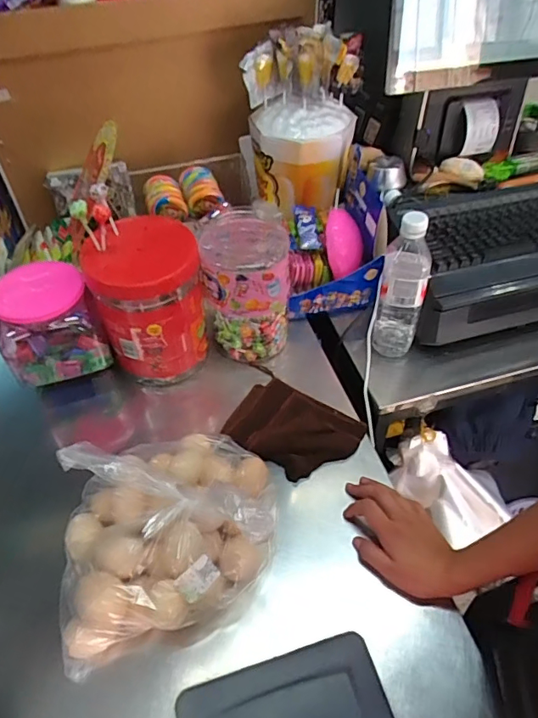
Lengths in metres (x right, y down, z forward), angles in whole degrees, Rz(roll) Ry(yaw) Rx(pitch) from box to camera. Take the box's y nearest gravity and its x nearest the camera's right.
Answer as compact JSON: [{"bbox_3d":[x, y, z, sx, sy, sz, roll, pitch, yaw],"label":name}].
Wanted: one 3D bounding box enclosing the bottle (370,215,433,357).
[{"bbox_3d":[0.193,-0.100,0.722,0.066,0.236,0.058,10,50,10],"label":"bottle"}]

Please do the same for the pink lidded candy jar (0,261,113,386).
[{"bbox_3d":[-0.306,-0.052,0.691,0.132,0.126,0.110,-19,51,-15],"label":"pink lidded candy jar"}]

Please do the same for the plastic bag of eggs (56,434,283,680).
[{"bbox_3d":[-0.107,0.182,0.552,0.243,0.115,0.215,-11,49,-8],"label":"plastic bag of eggs"}]

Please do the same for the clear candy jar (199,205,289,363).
[{"bbox_3d":[-0.031,-0.104,0.746,0.121,0.193,0.121,-1,49,1],"label":"clear candy jar"}]

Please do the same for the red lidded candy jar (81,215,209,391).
[{"bbox_3d":[-0.165,-0.076,0.717,0.146,0.198,0.133,-1,49,1],"label":"red lidded candy jar"}]

